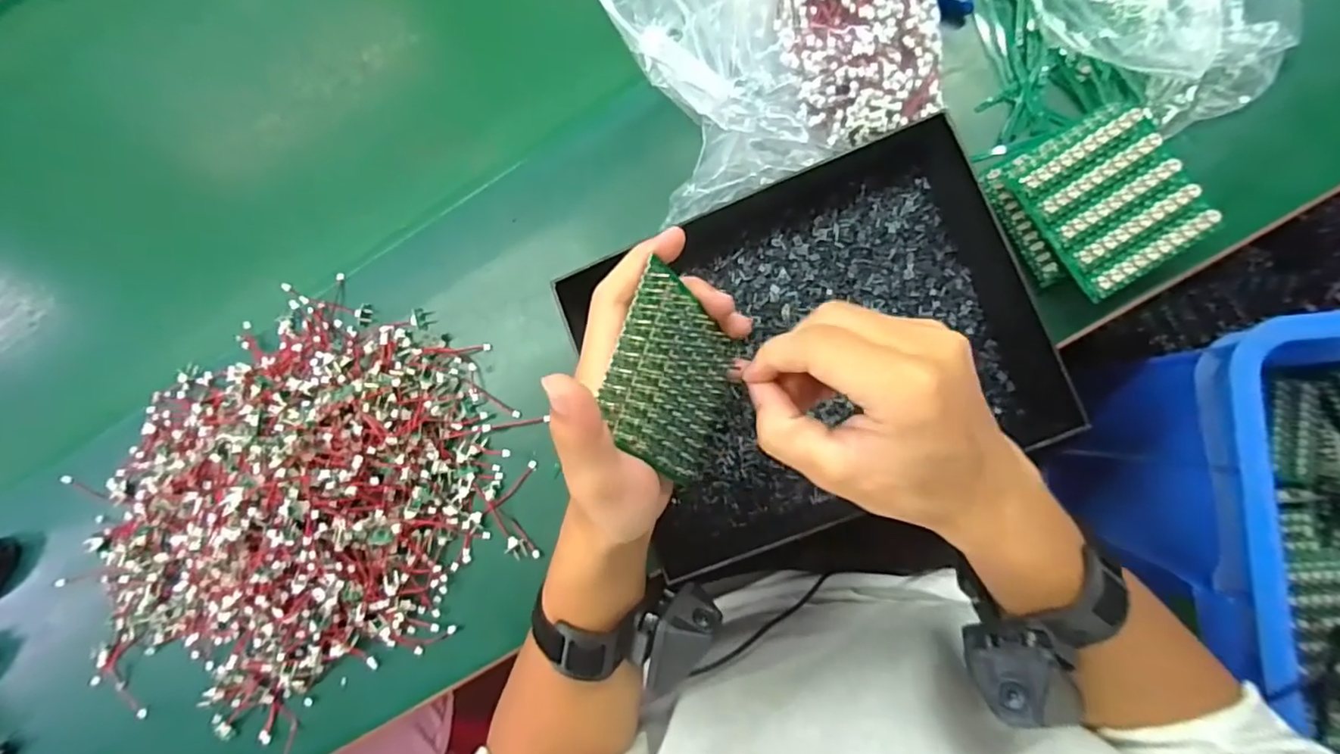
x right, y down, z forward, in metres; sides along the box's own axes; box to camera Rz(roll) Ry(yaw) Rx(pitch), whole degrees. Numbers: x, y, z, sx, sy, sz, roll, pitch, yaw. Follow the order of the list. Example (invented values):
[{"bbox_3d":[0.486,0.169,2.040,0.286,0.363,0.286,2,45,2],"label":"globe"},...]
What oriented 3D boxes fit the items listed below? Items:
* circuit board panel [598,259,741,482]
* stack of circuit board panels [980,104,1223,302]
[{"bbox_3d":[0.004,0.003,0.286,0.004,0.093,0.078,9,70,36],"label":"circuit board panel"},{"bbox_3d":[0.255,-0.104,0.363,0.087,0.031,0.094,-30,83,6],"label":"stack of circuit board panels"}]

